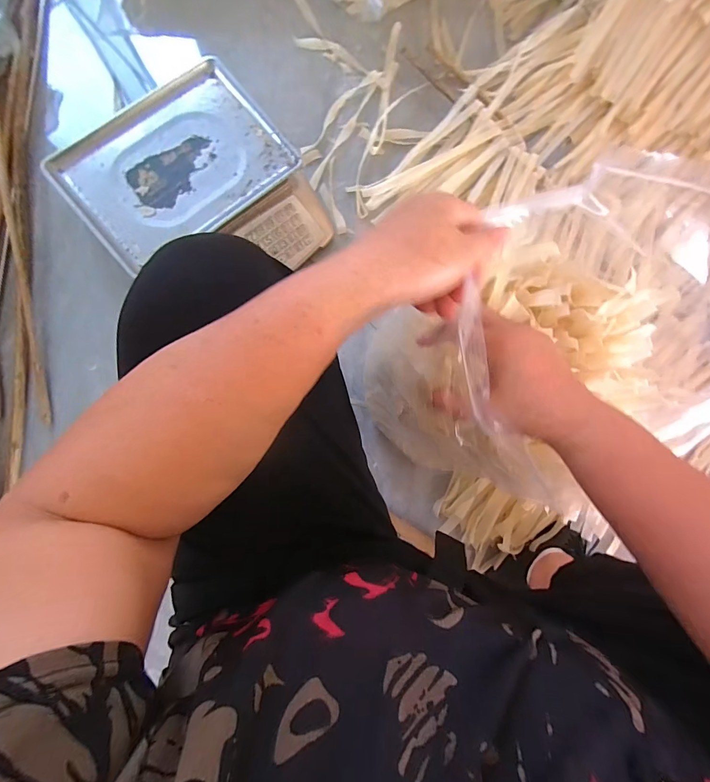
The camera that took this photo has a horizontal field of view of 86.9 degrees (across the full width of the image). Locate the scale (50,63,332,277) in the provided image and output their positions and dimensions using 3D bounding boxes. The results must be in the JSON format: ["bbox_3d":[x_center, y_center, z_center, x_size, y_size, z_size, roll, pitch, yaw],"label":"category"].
[{"bbox_3d":[-0.269,-0.337,0.654,0.339,0.104,0.330,-40,90,-9],"label":"scale"}]

